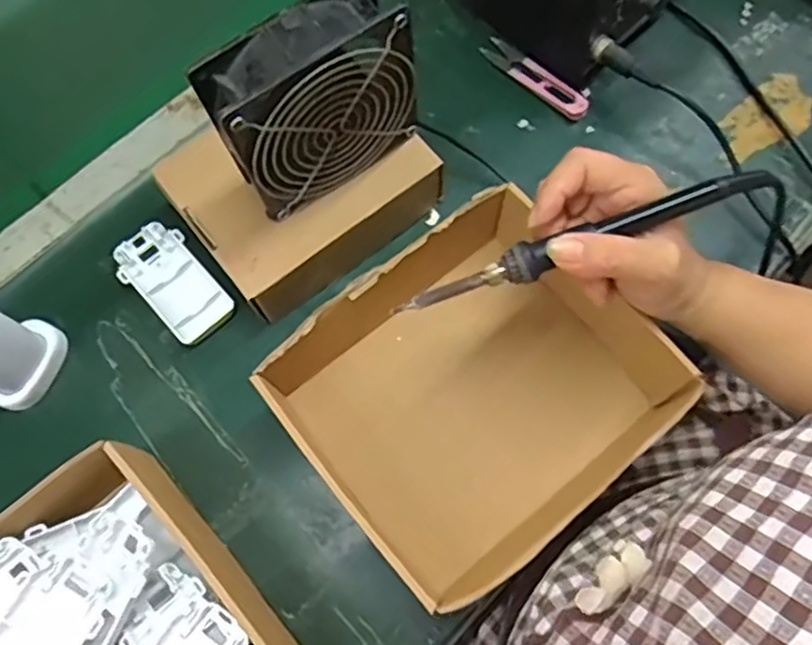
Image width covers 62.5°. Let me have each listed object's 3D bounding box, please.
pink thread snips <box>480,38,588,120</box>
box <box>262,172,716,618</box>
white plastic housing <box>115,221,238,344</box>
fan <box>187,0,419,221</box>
[{"bbox_3d":[0.106,-0.200,0.545,0.024,0.008,0.101,-43,75,-13],"label":"pink thread snips"},{"bbox_3d":[0.042,0.045,0.439,0.216,0.090,0.191,-37,74,-11],"label":"box"},{"bbox_3d":[-0.170,-0.029,0.490,0.048,0.014,0.096,-40,75,-13],"label":"white plastic housing"},{"bbox_3d":[-0.056,-0.133,0.410,0.120,0.115,0.043,-34,73,-11],"label":"fan"}]

